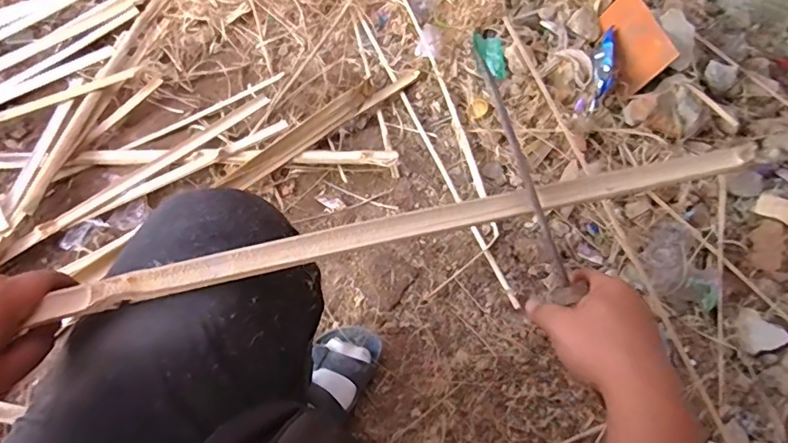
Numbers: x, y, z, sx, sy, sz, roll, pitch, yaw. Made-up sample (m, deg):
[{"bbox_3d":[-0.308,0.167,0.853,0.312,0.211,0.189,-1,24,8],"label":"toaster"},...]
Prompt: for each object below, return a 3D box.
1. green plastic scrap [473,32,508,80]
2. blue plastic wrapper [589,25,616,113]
[{"bbox_3d":[0.200,-0.341,1.021,0.051,0.020,0.114,-14,66,-7],"label":"green plastic scrap"},{"bbox_3d":[0.408,-0.304,0.963,0.028,0.045,0.202,14,62,6],"label":"blue plastic wrapper"}]

